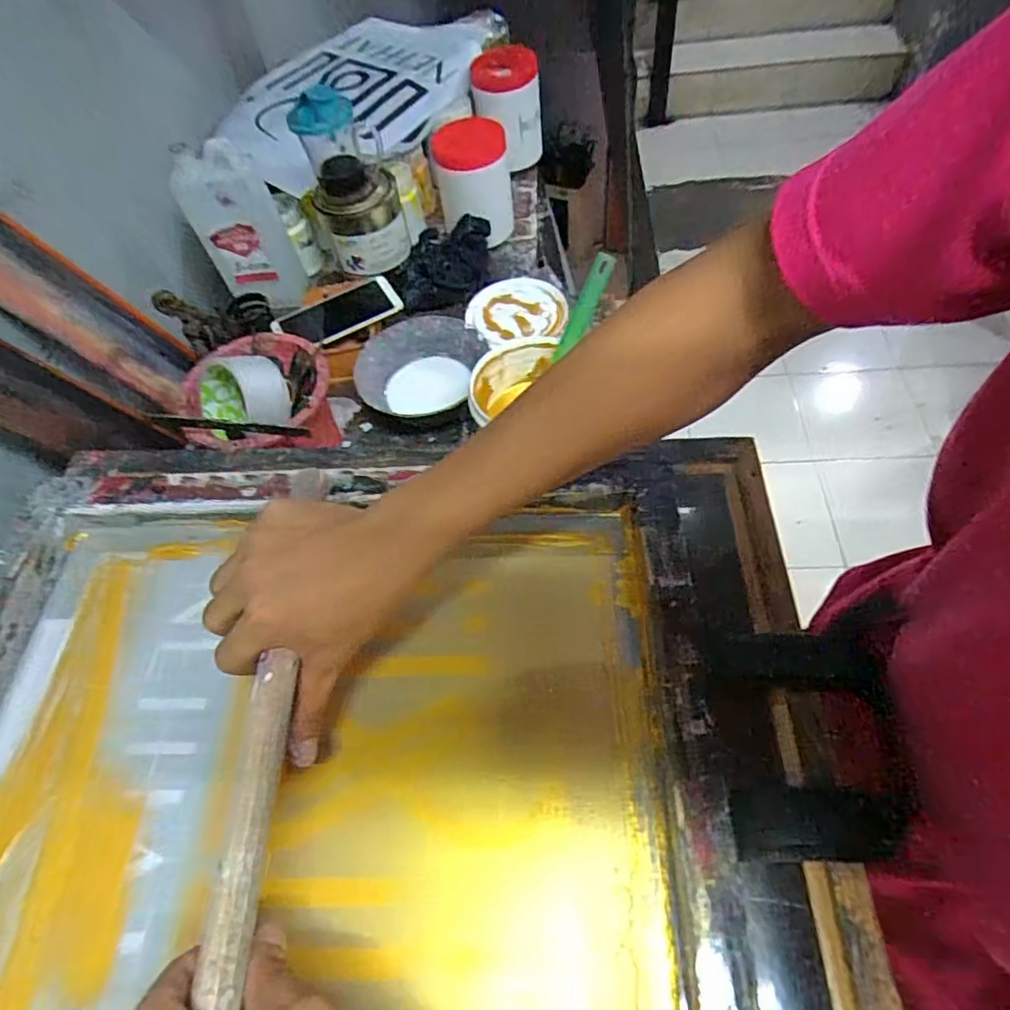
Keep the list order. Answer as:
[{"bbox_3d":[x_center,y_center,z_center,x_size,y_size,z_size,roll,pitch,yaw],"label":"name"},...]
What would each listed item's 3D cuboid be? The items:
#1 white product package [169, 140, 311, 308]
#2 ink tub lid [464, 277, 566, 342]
[{"bbox_3d":[-0.348,-0.371,0.799,0.099,0.196,0.076,-5,58,4],"label":"white product package"},{"bbox_3d":[0.015,-0.252,0.781,0.127,0.020,0.104,-12,58,-1],"label":"ink tub lid"}]

